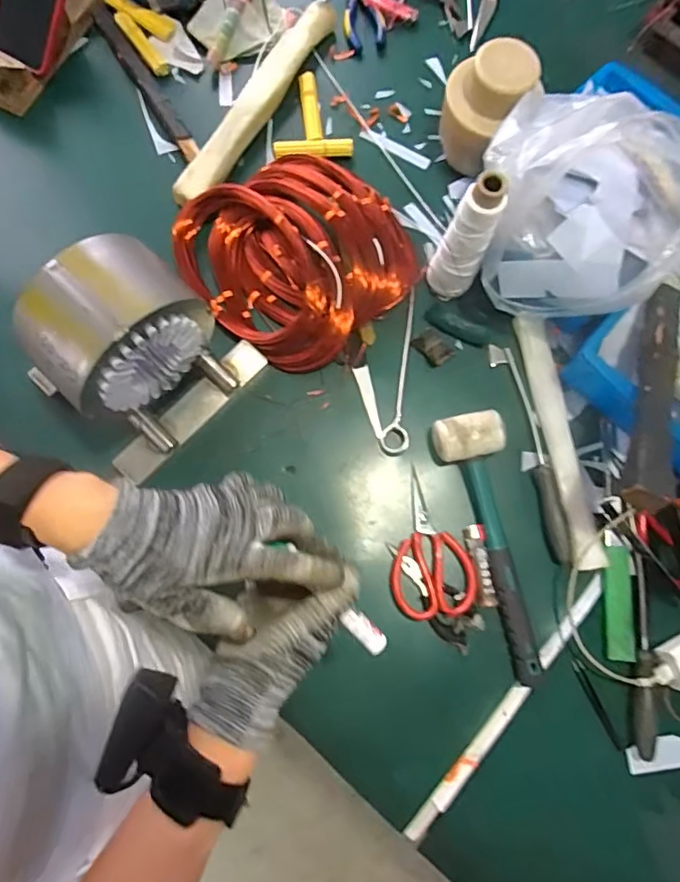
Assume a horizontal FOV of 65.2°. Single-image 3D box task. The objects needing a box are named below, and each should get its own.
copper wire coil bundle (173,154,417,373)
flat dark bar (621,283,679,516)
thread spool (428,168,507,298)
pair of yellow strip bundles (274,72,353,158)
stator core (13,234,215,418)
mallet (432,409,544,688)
[{"bbox_3d":[-0.046,-0.219,0.634,0.239,0.069,0.236,1,78,-3],"label":"copper wire coil bundle"},{"bbox_3d":[0.311,-0.057,0.524,0.041,0.028,0.269,20,62,5],"label":"flat dark bar"},{"bbox_3d":[0.132,-0.213,0.580,0.052,0.176,0.051,1,78,-3],"label":"thread spool"},{"bbox_3d":[-0.042,-0.415,0.690,0.096,0.032,0.118,-10,79,-5],"label":"pair of yellow strip bundles"},{"bbox_3d":[-0.204,-0.104,0.493,0.146,0.123,0.097,-43,83,-10],"label":"stator core"},{"bbox_3d":[0.171,0.112,0.573,0.073,0.047,0.292,-13,78,-4],"label":"mallet"}]

